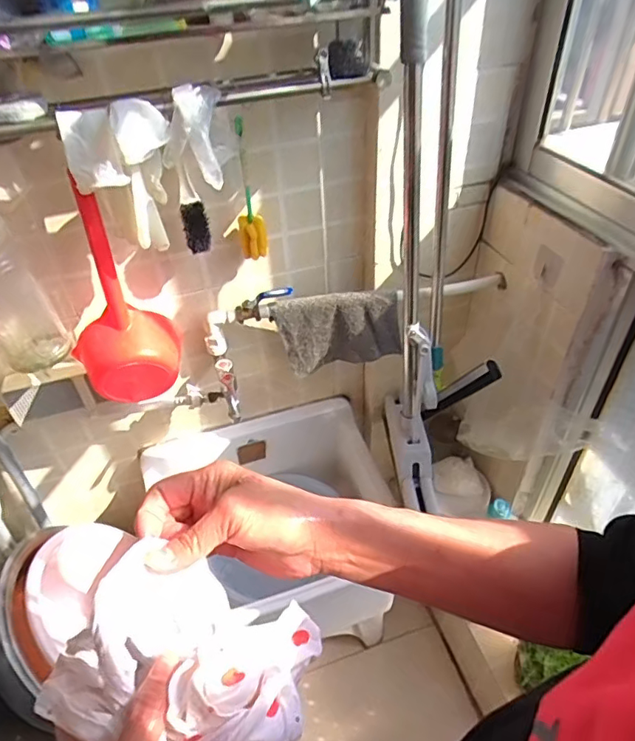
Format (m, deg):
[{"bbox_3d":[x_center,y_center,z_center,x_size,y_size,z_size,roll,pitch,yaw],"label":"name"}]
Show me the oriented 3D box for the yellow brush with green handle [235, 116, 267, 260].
[{"bbox_3d":[-0.111,-0.280,0.816,0.044,0.208,0.044,-8,42,-5],"label":"yellow brush with green handle"}]

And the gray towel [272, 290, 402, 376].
[{"bbox_3d":[0.042,-0.076,0.998,0.231,0.160,0.028,-7,42,-3],"label":"gray towel"}]

